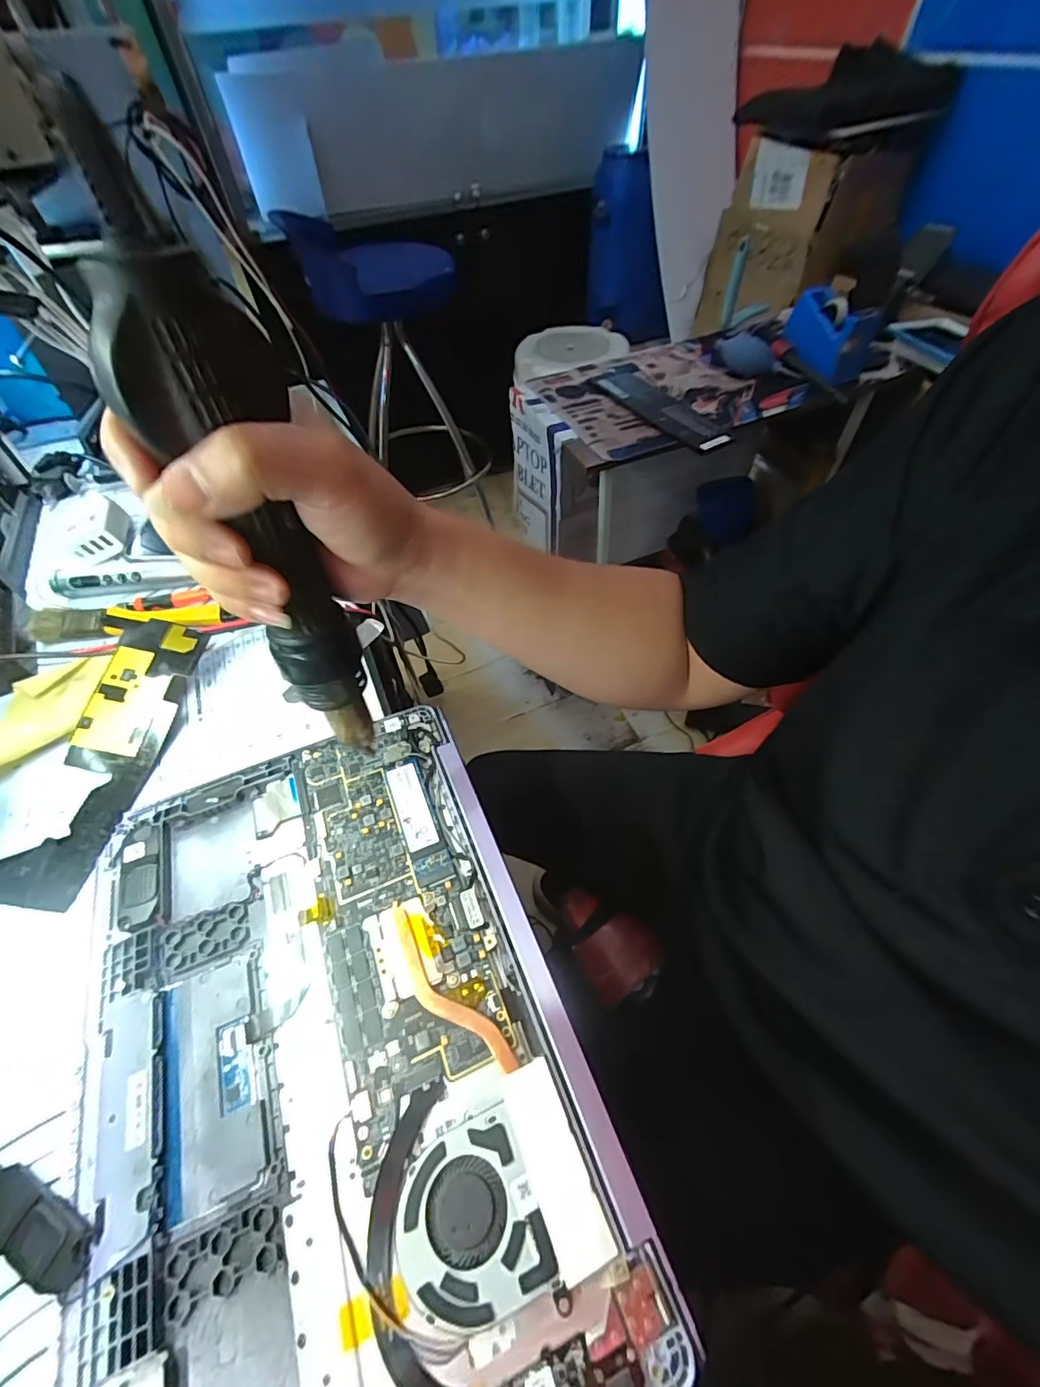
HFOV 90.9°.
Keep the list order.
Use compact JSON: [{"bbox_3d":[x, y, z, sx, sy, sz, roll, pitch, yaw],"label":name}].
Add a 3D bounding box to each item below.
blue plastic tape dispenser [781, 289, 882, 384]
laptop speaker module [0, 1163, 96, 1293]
[{"bbox_3d":[0.485,-0.562,0.796,0.094,0.083,0.146,-10,61,-19],"label":"blue plastic tape dispenser"},{"bbox_3d":[-0.204,0.220,0.213,0.062,0.010,0.020,18,56,14],"label":"laptop speaker module"}]

